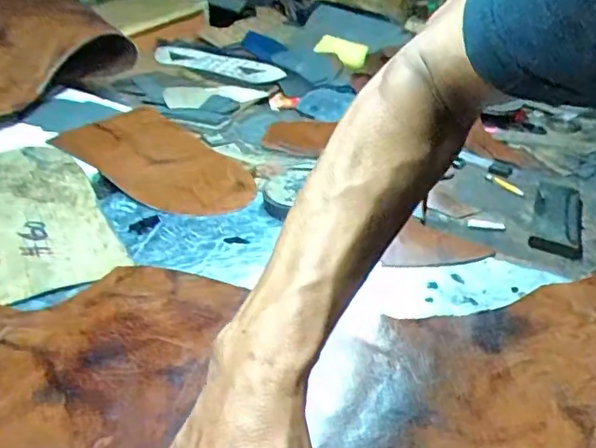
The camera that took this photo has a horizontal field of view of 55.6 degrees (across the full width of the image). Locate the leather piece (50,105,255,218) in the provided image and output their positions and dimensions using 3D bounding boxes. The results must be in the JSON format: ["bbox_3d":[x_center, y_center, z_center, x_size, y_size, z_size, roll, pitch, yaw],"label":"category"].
[{"bbox_3d":[-0.171,-0.088,0.748,0.269,0.033,0.166,27,41,27],"label":"leather piece"}]

